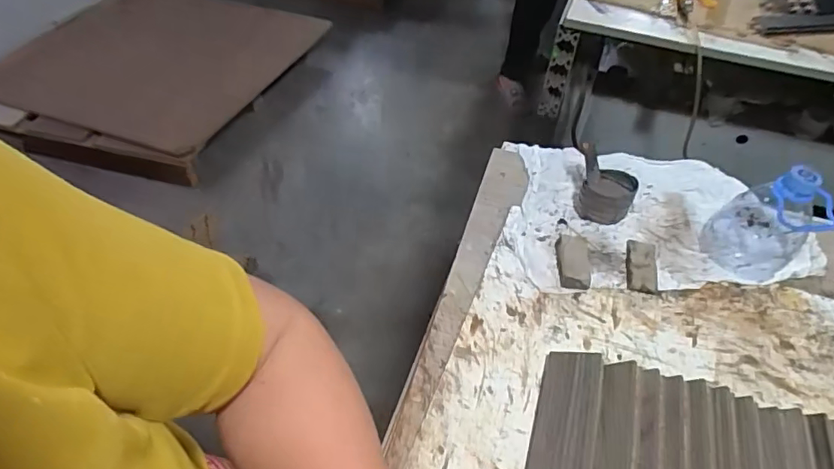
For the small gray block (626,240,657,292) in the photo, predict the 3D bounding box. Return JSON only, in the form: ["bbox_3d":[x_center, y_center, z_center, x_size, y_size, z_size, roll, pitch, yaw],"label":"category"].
[{"bbox_3d":[0.264,0.036,0.616,0.032,0.016,0.067,9,48,6],"label":"small gray block"}]

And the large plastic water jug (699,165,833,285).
[{"bbox_3d":[0.404,-0.019,0.600,0.099,0.127,0.088,32,54,24],"label":"large plastic water jug"}]

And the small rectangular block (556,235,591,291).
[{"bbox_3d":[0.183,0.028,0.614,0.033,0.019,0.076,7,47,4],"label":"small rectangular block"}]

